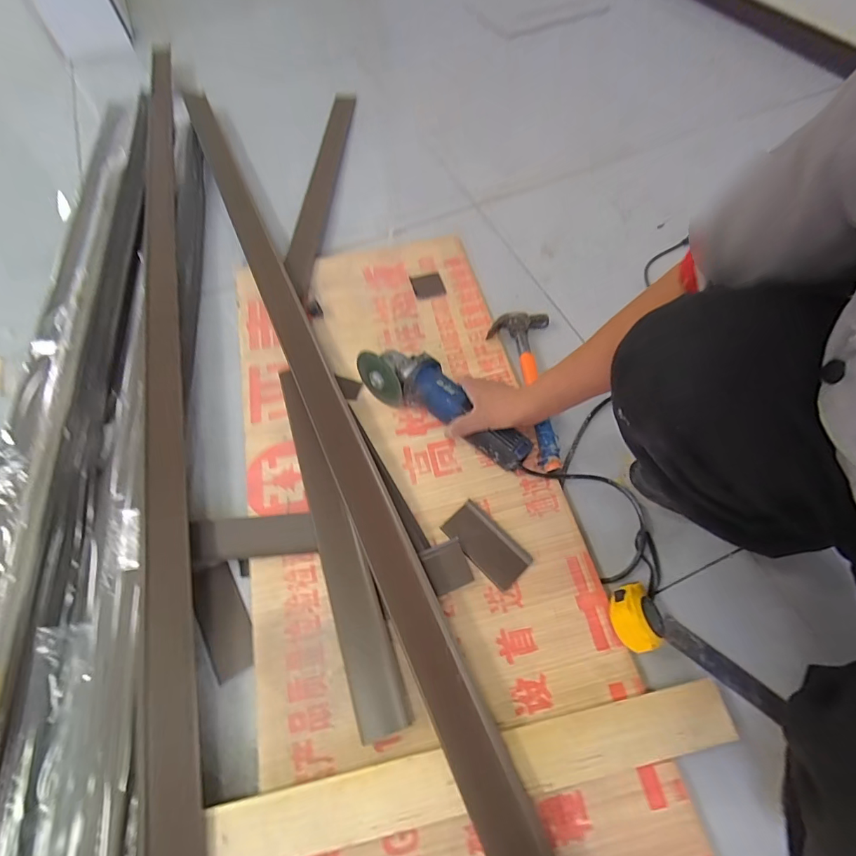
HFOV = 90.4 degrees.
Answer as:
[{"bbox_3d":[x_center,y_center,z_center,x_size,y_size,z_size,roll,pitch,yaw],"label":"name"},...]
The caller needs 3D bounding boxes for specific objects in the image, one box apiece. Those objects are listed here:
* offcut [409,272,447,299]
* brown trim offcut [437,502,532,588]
[{"bbox_3d":[-0.001,-0.269,0.797,0.059,0.009,0.065,-14,61,-4],"label":"offcut"},{"bbox_3d":[0.077,0.153,0.567,0.057,0.004,0.115,-40,66,-17],"label":"brown trim offcut"}]

